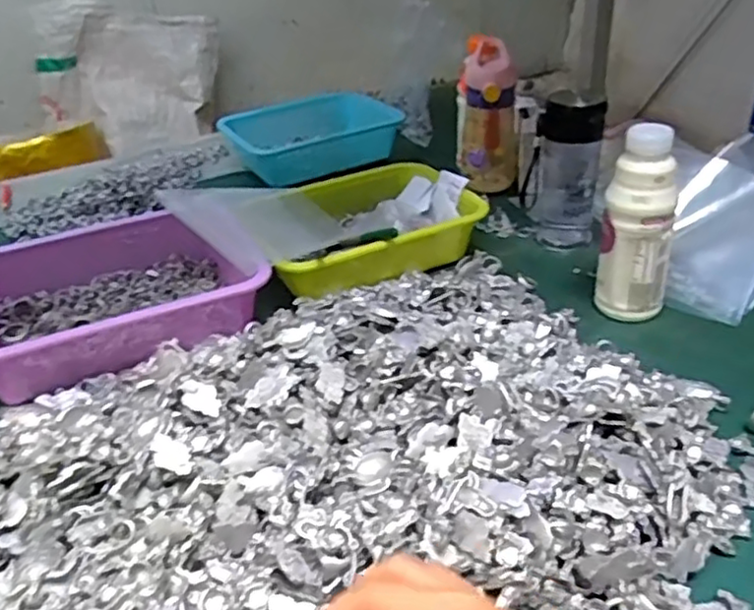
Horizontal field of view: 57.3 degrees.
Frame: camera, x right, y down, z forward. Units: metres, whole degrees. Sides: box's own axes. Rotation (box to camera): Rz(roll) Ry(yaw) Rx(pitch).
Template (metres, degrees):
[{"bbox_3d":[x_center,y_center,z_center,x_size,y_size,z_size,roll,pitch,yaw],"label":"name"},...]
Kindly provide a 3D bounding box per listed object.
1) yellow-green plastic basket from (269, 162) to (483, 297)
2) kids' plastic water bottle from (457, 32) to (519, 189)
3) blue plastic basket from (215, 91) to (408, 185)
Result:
[{"bbox_3d":[-0.004,-0.092,0.836,0.246,0.074,0.192,-12,34,-15],"label":"yellow-green plastic basket"},{"bbox_3d":[0.161,-0.276,0.991,0.085,0.206,0.088,4,34,10],"label":"kids' plastic water bottle"},{"bbox_3d":[-0.101,-0.268,1.111,0.284,0.073,0.166,-8,34,-10],"label":"blue plastic basket"}]

